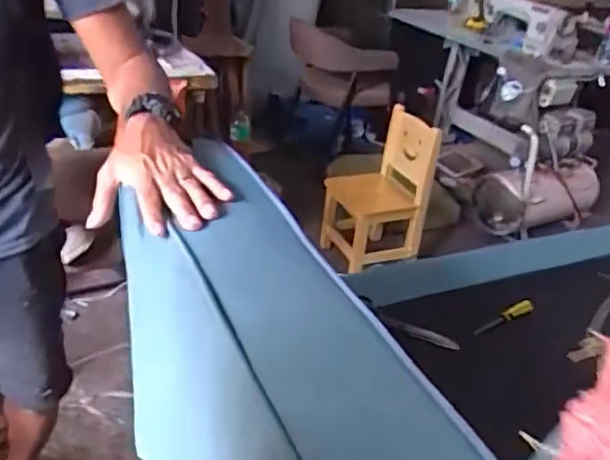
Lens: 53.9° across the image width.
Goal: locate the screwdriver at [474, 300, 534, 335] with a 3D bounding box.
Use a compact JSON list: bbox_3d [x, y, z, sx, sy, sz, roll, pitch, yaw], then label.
[{"bbox_3d":[0.322,0.144,0.972,0.113,0.016,0.024,-23,37,-16],"label":"screwdriver"}]

